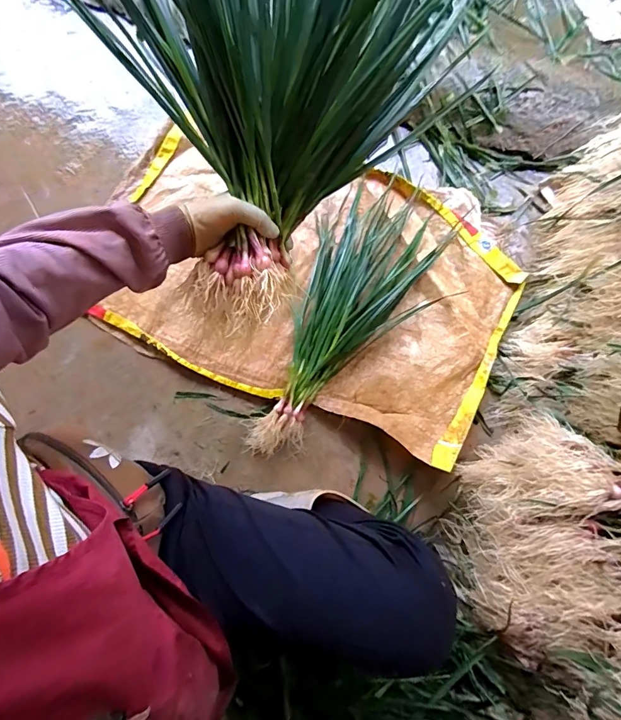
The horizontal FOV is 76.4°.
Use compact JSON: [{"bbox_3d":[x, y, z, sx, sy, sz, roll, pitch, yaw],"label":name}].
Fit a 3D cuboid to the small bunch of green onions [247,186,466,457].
[{"bbox_3d":[0.080,-0.069,0.778,0.243,0.046,0.562,22,77,5],"label":"small bunch of green onions"}]

